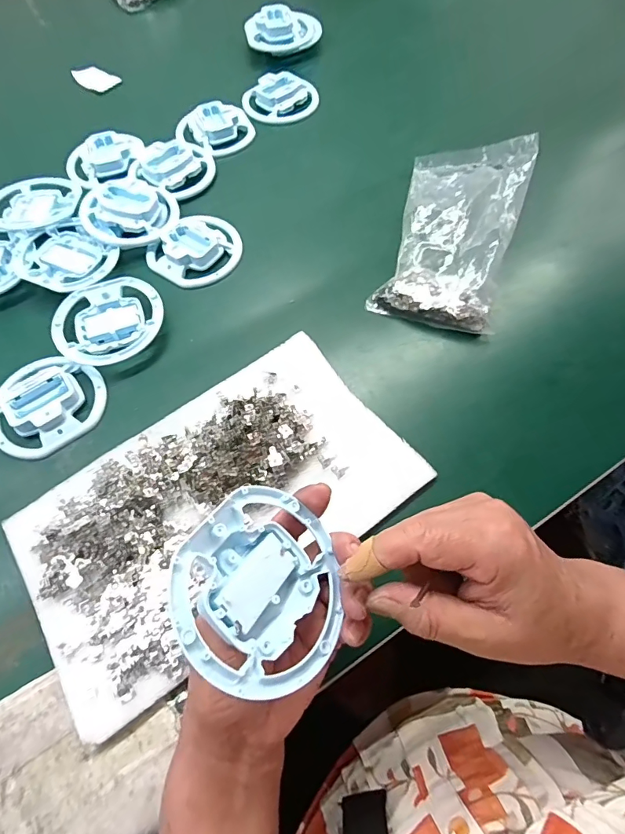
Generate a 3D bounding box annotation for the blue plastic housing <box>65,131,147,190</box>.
[{"bbox_3d":[-0.262,-0.321,0.556,0.093,0.018,0.090,-1,65,1],"label":"blue plastic housing"}]

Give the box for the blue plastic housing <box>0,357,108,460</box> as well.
[{"bbox_3d":[-0.246,-0.014,0.406,0.101,0.020,0.093,-41,70,-16],"label":"blue plastic housing"}]

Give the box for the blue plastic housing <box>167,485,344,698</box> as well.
[{"bbox_3d":[-0.030,0.095,0.246,0.096,0.021,0.100,21,51,-29],"label":"blue plastic housing"}]

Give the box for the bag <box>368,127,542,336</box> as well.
[{"bbox_3d":[0.144,-0.195,0.453,0.119,0.071,0.201,18,67,9],"label":"bag"}]

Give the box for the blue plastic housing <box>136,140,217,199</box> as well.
[{"bbox_3d":[-0.166,-0.307,0.542,0.087,0.026,0.083,26,68,13],"label":"blue plastic housing"}]

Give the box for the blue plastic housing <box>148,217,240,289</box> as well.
[{"bbox_3d":[-0.127,-0.185,0.486,0.101,0.017,0.089,-42,71,-17],"label":"blue plastic housing"}]

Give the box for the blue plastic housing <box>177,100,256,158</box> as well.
[{"bbox_3d":[-0.127,-0.376,0.578,0.096,0.022,0.085,-15,65,-6],"label":"blue plastic housing"}]

